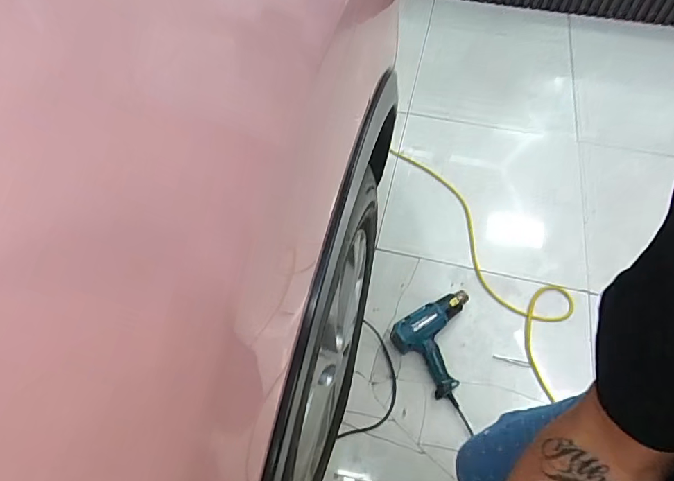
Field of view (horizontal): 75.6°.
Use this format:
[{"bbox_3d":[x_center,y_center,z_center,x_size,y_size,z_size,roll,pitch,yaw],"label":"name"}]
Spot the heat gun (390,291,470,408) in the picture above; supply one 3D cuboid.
[{"bbox_3d":[0.235,0.252,1.129,0.181,0.074,0.288,12,57,8],"label":"heat gun"}]

